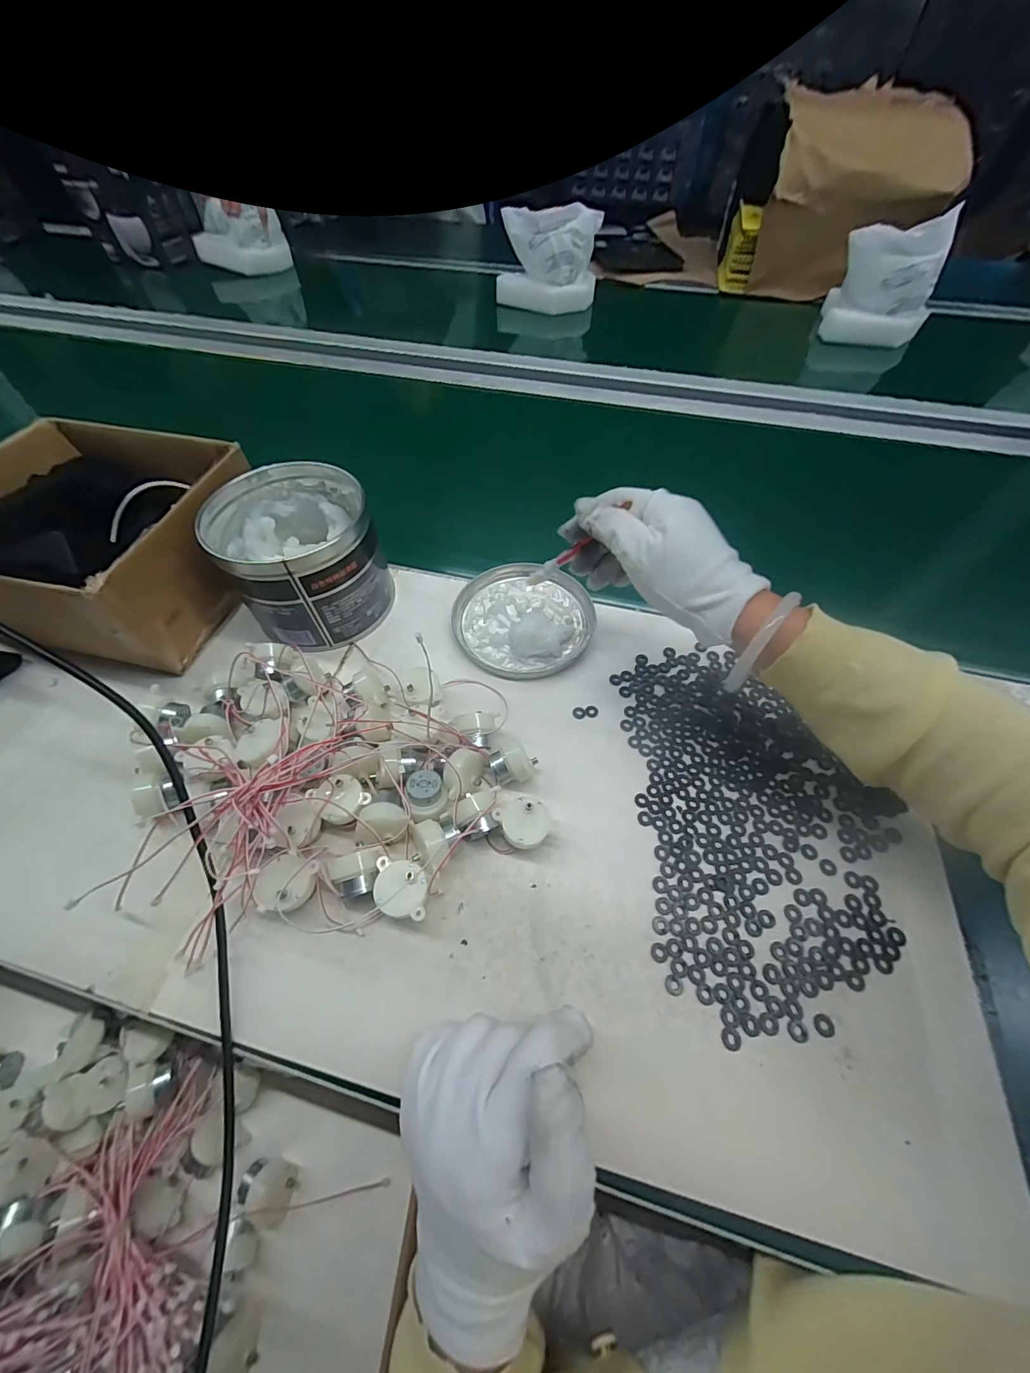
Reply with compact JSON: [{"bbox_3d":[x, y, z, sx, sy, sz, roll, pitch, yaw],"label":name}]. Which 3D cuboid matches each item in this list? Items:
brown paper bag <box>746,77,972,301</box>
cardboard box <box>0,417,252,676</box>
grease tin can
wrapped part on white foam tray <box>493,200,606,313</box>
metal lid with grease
[{"bbox_3d":[0.613,-0.908,0.821,0.287,0.223,0.300,14,58,9],"label":"brown paper bag"},{"bbox_3d":[-0.360,-0.132,0.400,0.207,0.098,0.196,14,58,9],"label":"cardboard box"},{"bbox_3d":[-0.186,-0.115,0.399,0.117,0.103,0.135,-29,62,-17],"label":"grease tin can"},{"bbox_3d":[0.061,-0.785,0.815,0.184,0.129,0.084,1,57,0],"label":"wrapped part on white foam tray"},{"bbox_3d":[0.009,-0.069,0.416,0.127,0.021,0.130,0,59,1],"label":"metal lid with grease"}]

